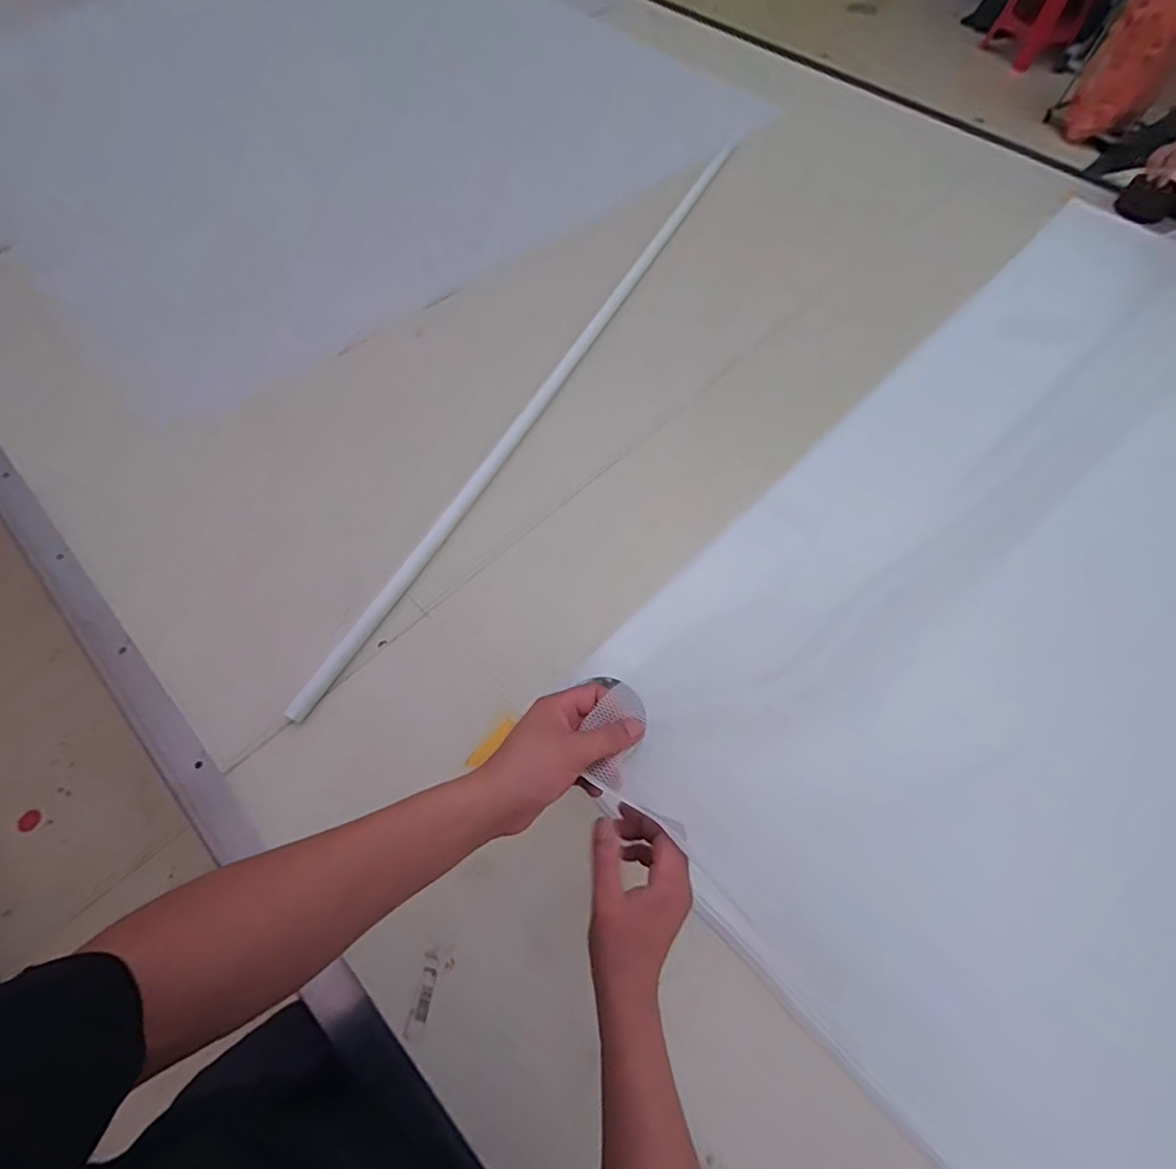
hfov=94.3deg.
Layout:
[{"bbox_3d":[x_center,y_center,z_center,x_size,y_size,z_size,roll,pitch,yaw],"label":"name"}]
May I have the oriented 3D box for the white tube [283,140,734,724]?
[{"bbox_3d":[-0.026,-0.411,0.951,0.032,0.028,1.436,24,66,12],"label":"white tube"}]

